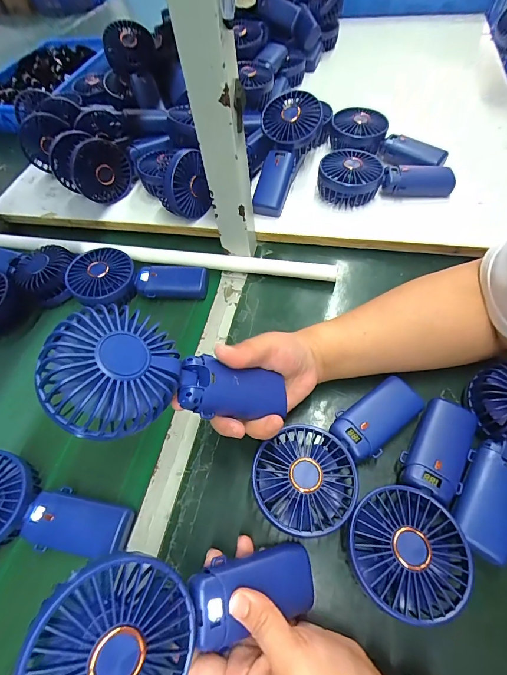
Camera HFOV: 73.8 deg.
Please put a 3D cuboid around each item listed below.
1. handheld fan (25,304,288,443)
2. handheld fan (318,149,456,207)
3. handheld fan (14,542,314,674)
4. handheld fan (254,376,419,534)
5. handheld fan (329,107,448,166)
[{"bbox_3d":[-0.052,0.034,0.249,0.180,0.034,0.077,16,53,-34],"label":"handheld fan"},{"bbox_3d":[0.186,-0.233,0.494,0.184,0.056,0.085,-7,58,3],"label":"handheld fan"},{"bbox_3d":[-0.039,0.174,0.213,0.177,0.046,0.083,1,55,-30],"label":"handheld fan"},{"bbox_3d":[0.086,0.103,0.312,0.182,0.051,0.083,-31,59,-12],"label":"handheld fan"},{"bbox_3d":[0.213,-0.314,0.538,0.185,0.039,0.088,24,64,21],"label":"handheld fan"}]

